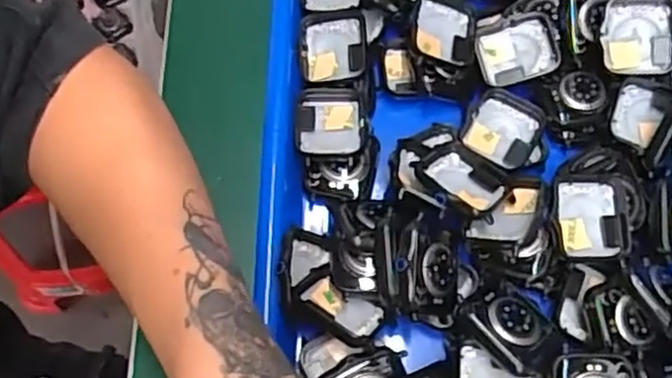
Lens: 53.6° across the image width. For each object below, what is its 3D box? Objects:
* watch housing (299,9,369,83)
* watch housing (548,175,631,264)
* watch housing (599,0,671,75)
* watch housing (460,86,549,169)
[{"bbox_3d":[-0.001,-0.078,0.371,0.037,0.014,0.042,-2,67,-1],"label":"watch housing"},{"bbox_3d":[0.124,0.014,0.325,0.042,0.015,0.041,-1,67,0],"label":"watch housing"},{"bbox_3d":[0.161,-0.082,0.353,0.037,0.009,0.041,3,93,14],"label":"watch housing"},{"bbox_3d":[0.091,-0.029,0.354,0.043,0.010,0.041,26,69,11],"label":"watch housing"}]

